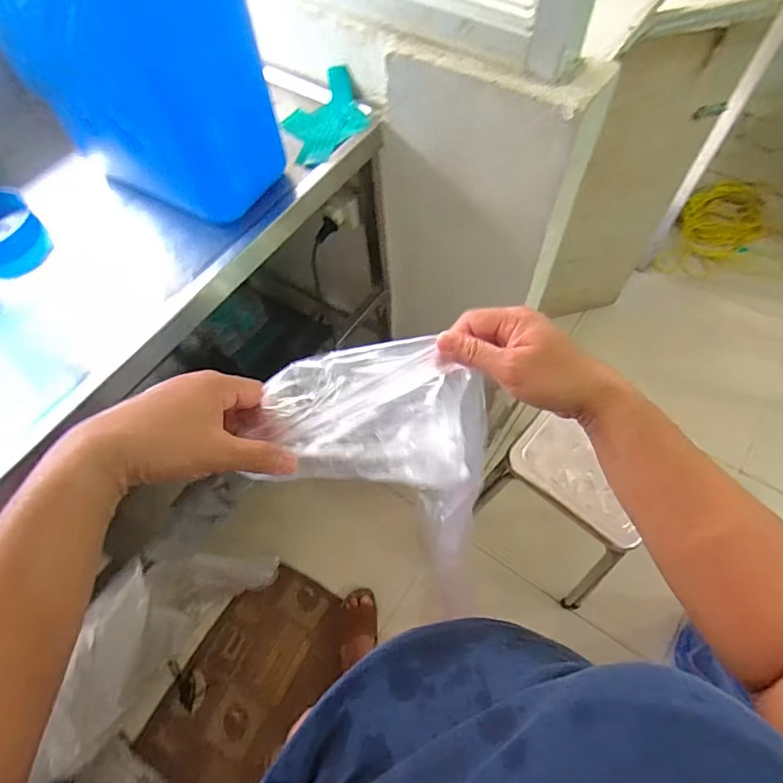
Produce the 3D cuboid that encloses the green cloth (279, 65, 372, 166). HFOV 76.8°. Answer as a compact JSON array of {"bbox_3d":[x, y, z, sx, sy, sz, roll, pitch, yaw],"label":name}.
[{"bbox_3d":[-0.103,-0.435,0.777,0.127,0.045,0.155,-11,63,-3],"label":"green cloth"}]

